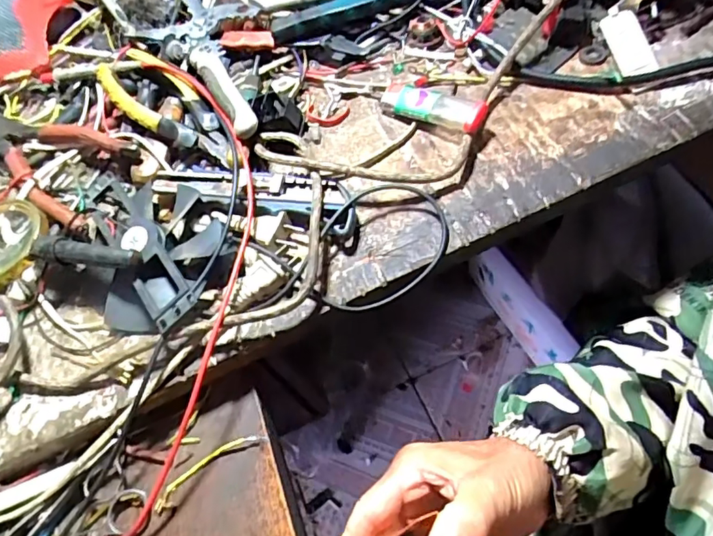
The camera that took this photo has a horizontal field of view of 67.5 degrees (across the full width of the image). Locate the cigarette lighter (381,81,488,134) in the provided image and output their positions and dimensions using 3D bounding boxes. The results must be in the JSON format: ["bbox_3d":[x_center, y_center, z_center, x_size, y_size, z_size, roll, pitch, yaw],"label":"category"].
[{"bbox_3d":[0.055,-0.120,0.393,0.086,0.015,0.026,29,69,34],"label":"cigarette lighter"}]

